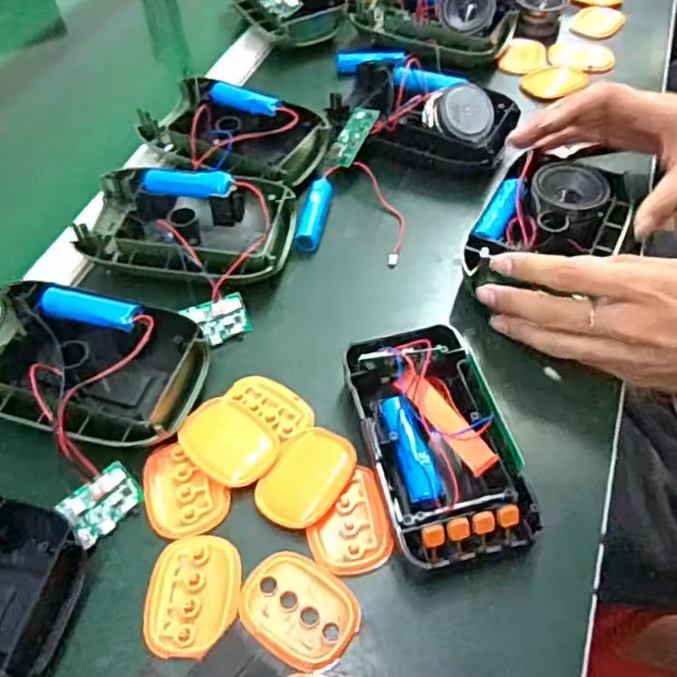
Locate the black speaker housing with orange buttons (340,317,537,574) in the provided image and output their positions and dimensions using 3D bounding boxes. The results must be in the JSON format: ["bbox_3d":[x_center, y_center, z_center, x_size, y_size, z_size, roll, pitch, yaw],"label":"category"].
[{"bbox_3d":[0.055,0.058,0.380,0.083,0.034,0.147,-12,53,-6],"label":"black speaker housing with orange buttons"}]

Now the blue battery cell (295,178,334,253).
[{"bbox_3d":[-0.019,-0.098,0.518,0.017,0.018,0.071,7,53,8],"label":"blue battery cell"}]

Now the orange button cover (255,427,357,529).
[{"bbox_3d":[-0.019,0.080,0.383,0.045,0.006,0.061,28,58,21],"label":"orange button cover"}]

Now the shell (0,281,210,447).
[{"bbox_3d":[-0.166,0.017,0.417,0.153,0.039,0.102,16,55,14],"label":"shell"}]

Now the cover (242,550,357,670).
[{"bbox_3d":[-0.021,0.141,0.340,0.063,0.004,0.048,25,57,20],"label":"cover"}]

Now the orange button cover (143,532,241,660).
[{"bbox_3d":[-0.077,0.135,0.346,0.048,0.004,0.061,-5,53,-1],"label":"orange button cover"}]

